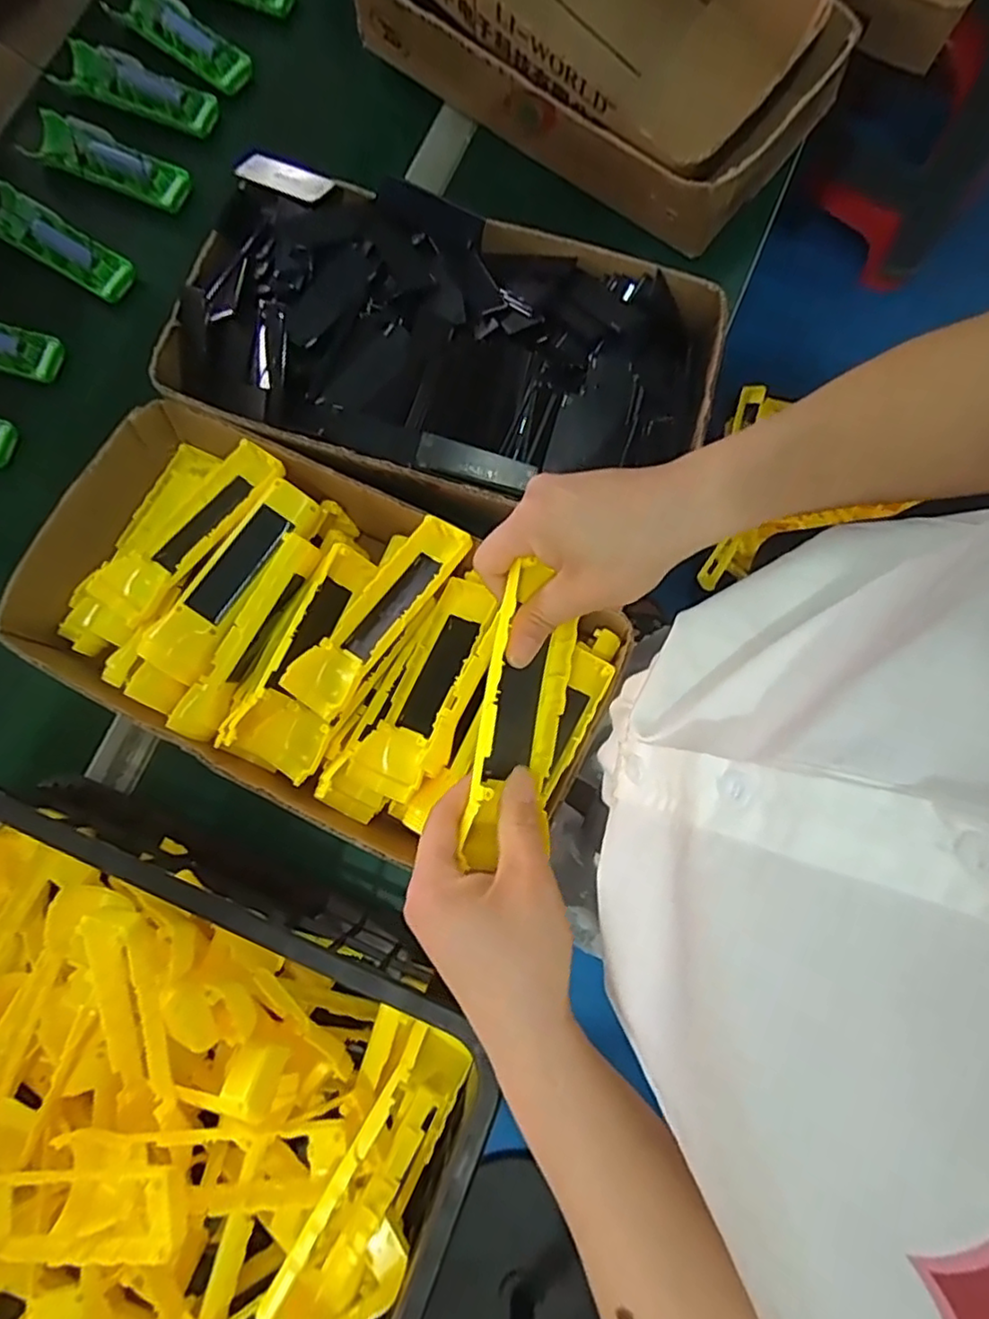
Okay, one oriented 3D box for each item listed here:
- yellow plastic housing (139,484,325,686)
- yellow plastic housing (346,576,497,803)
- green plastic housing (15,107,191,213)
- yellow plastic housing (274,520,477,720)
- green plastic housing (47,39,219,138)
[{"bbox_3d":[-0.192,-0.061,0.480,0.047,0.020,0.162,30,80,8],"label":"yellow plastic housing"},{"bbox_3d":[-0.044,0.017,0.460,0.048,0.033,0.162,25,79,7],"label":"yellow plastic housing"},{"bbox_3d":[-0.384,-0.495,0.647,0.173,0.018,0.049,25,79,7],"label":"green plastic housing"},{"bbox_3d":[-0.081,-0.033,0.464,0.045,0.024,0.161,35,80,8],"label":"yellow plastic housing"},{"bbox_3d":[-0.361,-0.579,0.664,0.169,0.019,0.051,22,79,6],"label":"green plastic housing"}]

